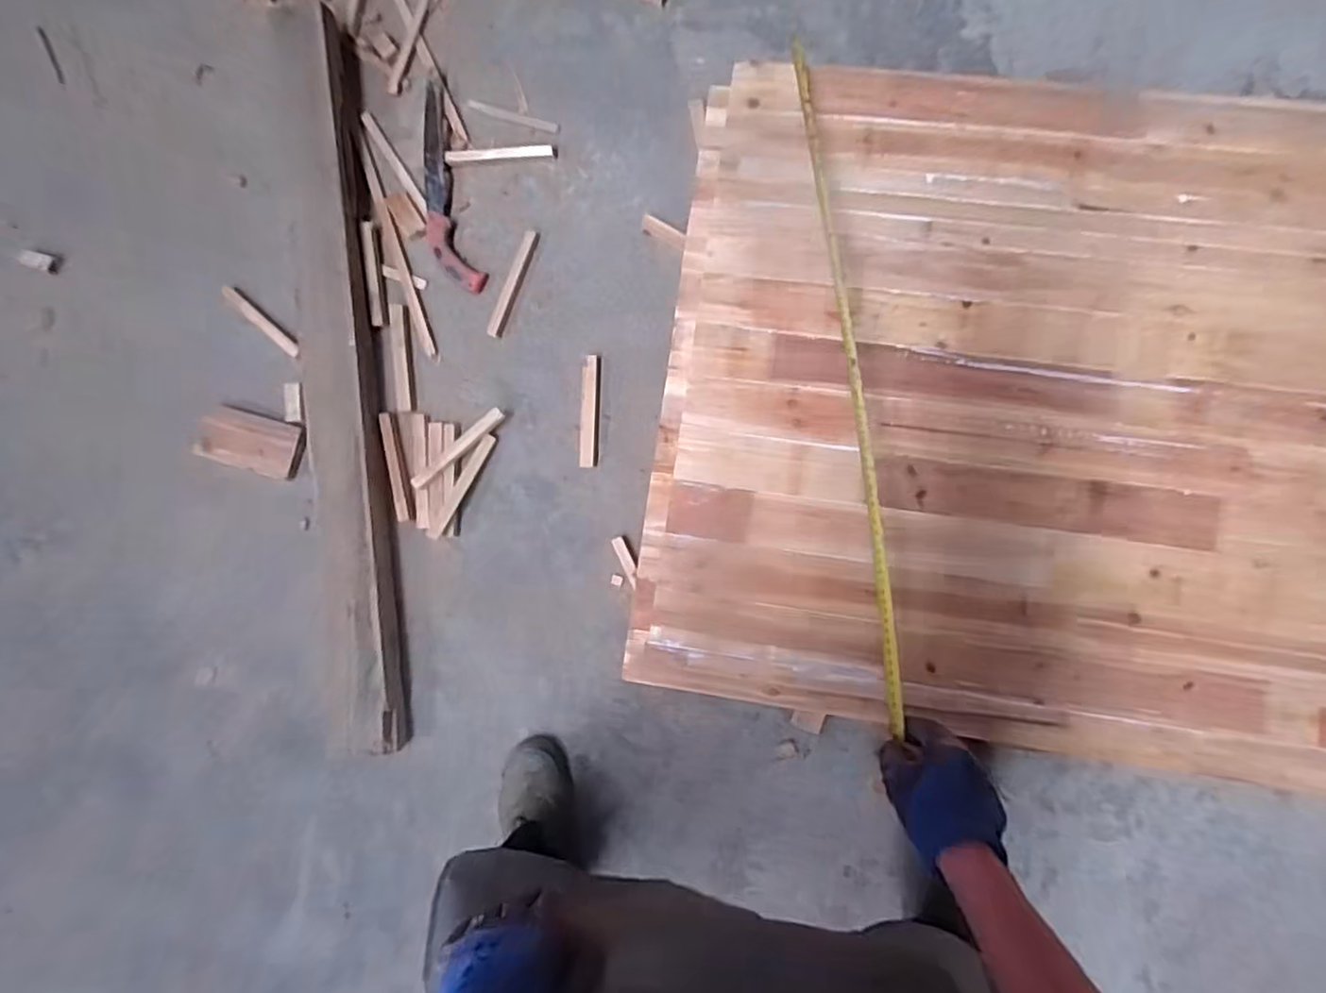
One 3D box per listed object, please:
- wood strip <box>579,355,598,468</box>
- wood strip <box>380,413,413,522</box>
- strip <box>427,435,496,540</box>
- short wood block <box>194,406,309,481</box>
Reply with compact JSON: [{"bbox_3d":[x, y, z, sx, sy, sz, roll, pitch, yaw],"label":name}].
[{"bbox_3d":[-0.115,-0.132,1.017,0.024,0.023,0.174,1,85,5],"label":"wood strip"},{"bbox_3d":[-0.416,-0.048,1.024,0.022,0.015,0.171,-12,84,4],"label":"wood strip"},{"bbox_3d":[-0.311,-0.015,1.020,0.020,0.008,0.177,29,88,7],"label":"strip"},{"bbox_3d":[-0.655,-0.087,1.049,0.177,0.018,0.088,15,85,8],"label":"short wood block"}]

